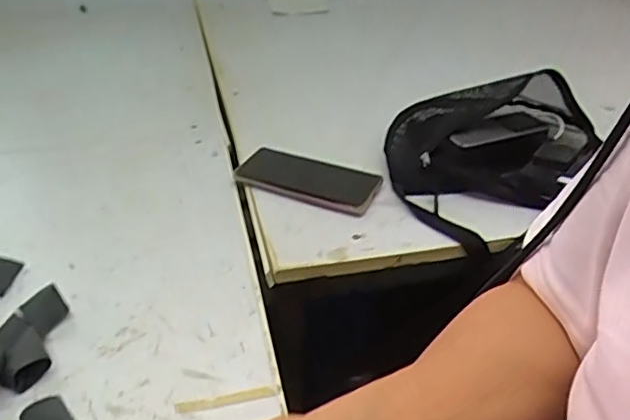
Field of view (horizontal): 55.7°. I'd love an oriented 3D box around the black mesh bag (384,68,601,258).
[{"bbox_3d":[0.214,-0.084,0.708,0.292,0.084,0.203,-22,41,-27],"label":"black mesh bag"}]

